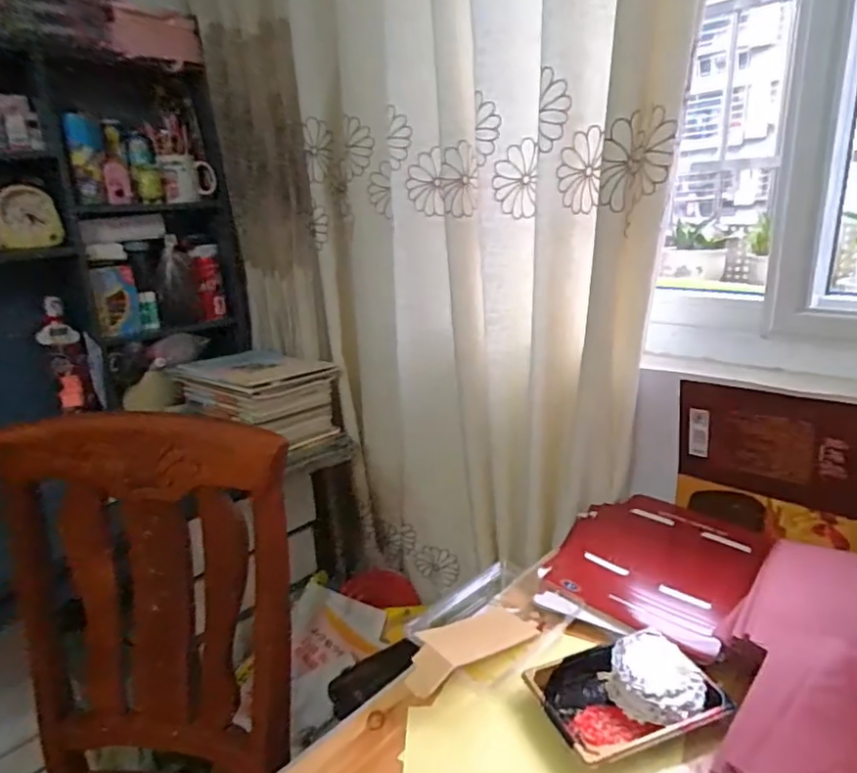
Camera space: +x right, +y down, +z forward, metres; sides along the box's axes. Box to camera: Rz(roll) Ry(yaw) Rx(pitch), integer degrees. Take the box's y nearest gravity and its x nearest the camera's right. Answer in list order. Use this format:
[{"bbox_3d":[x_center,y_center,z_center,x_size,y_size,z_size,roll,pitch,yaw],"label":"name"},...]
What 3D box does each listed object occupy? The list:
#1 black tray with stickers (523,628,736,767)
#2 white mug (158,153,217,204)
[{"bbox_3d":[0.186,0.293,0.559,0.158,0.033,0.112,-9,18,-18],"label":"black tray with stickers"},{"bbox_3d":[-0.521,-0.454,1.267,0.106,0.100,0.075,-8,18,-16],"label":"white mug"}]

